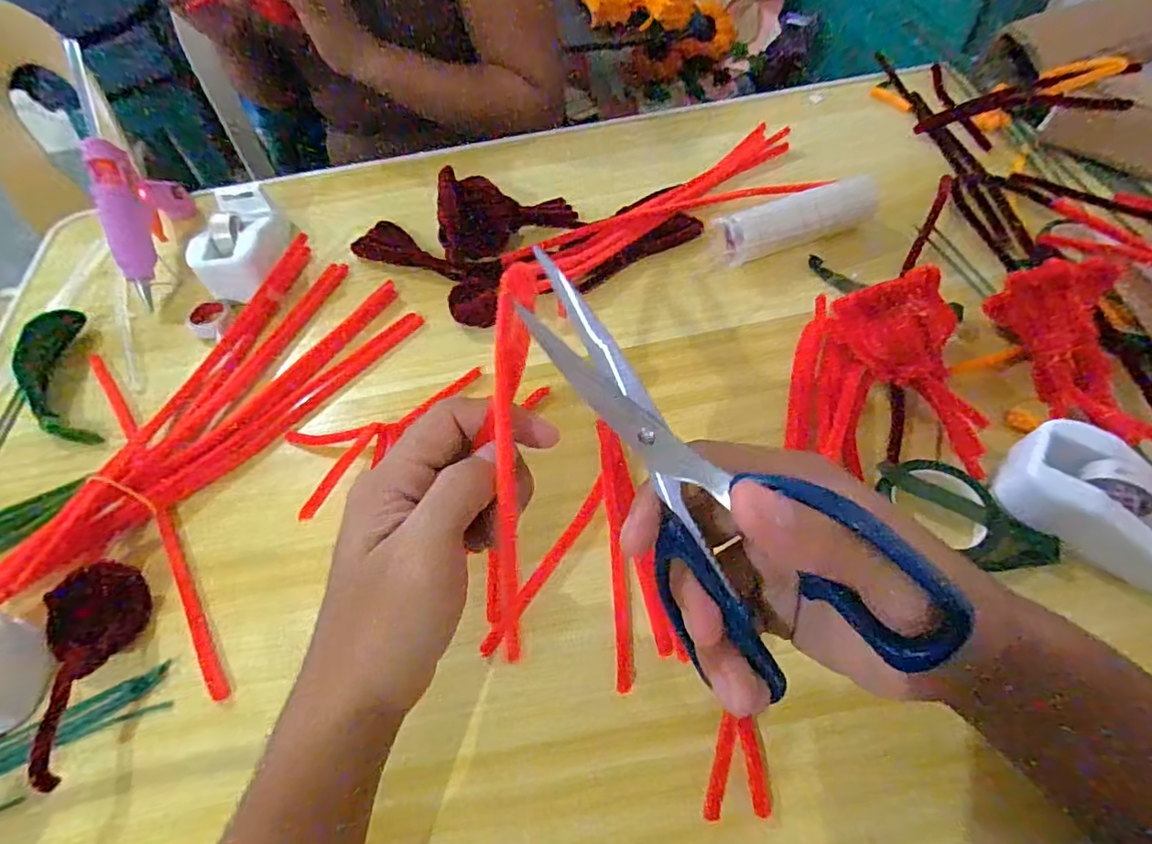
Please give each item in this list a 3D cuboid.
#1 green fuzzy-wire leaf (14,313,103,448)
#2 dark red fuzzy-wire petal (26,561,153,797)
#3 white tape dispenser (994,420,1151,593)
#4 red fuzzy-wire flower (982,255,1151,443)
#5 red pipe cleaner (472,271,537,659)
[{"bbox_3d":[-0.369,-0.032,0.395,0.034,0.030,0.116,-24,60,-10],"label":"green fuzzy-wire leaf"},{"bbox_3d":[-0.261,0.125,0.289,0.043,0.029,0.110,-7,59,0],"label":"dark red fuzzy-wire petal"},{"bbox_3d":[0.277,0.044,0.283,0.103,0.035,0.056,29,65,19],"label":"white tape dispenser"},{"bbox_3d":[0.298,-0.037,0.329,0.029,0.058,0.121,-12,72,-3],"label":"red fuzzy-wire flower"},{"bbox_3d":[-0.025,0.012,0.215,0.015,0.007,0.148,0,81,3],"label":"red pipe cleaner"}]

